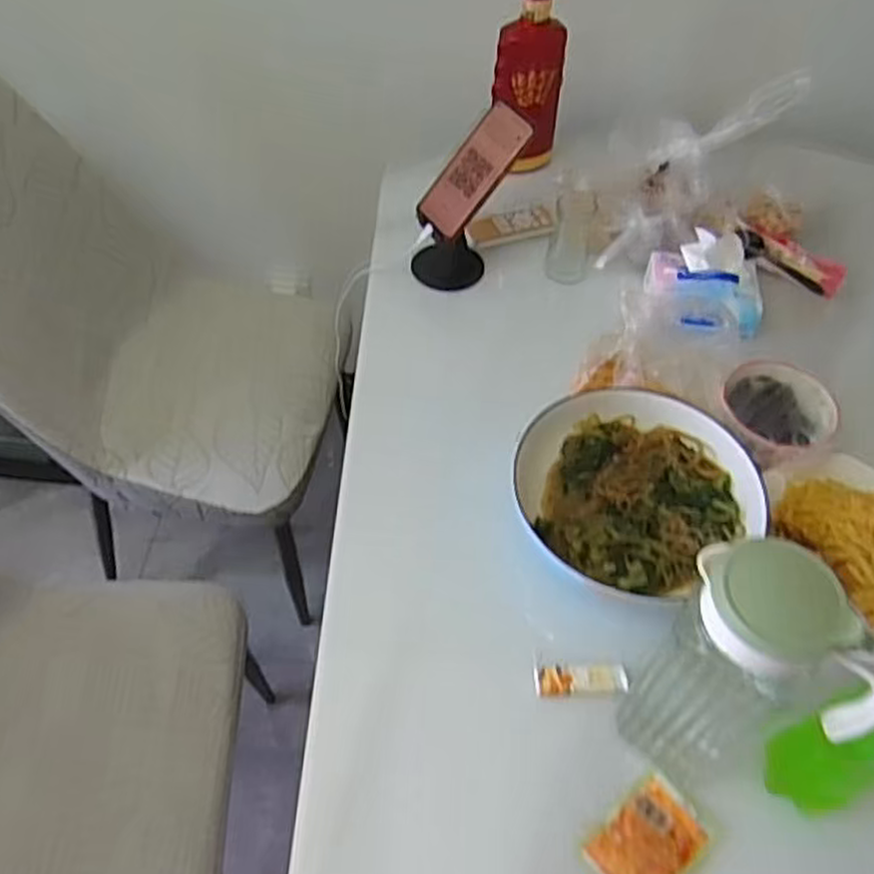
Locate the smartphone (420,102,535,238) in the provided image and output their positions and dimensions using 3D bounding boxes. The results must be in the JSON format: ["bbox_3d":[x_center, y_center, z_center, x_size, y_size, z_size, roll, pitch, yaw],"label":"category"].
[{"bbox_3d":[0.043,-0.305,0.880,0.065,0.007,0.153,45,108,22],"label":"smartphone"}]

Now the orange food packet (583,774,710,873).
[{"bbox_3d":[0.161,0.308,0.579,0.092,0.013,0.057,-34,61,-23],"label":"orange food packet"}]

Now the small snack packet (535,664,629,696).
[{"bbox_3d":[0.122,0.206,0.649,0.077,0.008,0.025,-2,54,-3],"label":"small snack packet"}]

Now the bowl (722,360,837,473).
[{"bbox_3d":[0.348,-0.031,0.776,0.111,0.047,0.116,30,59,19],"label":"bowl"}]

